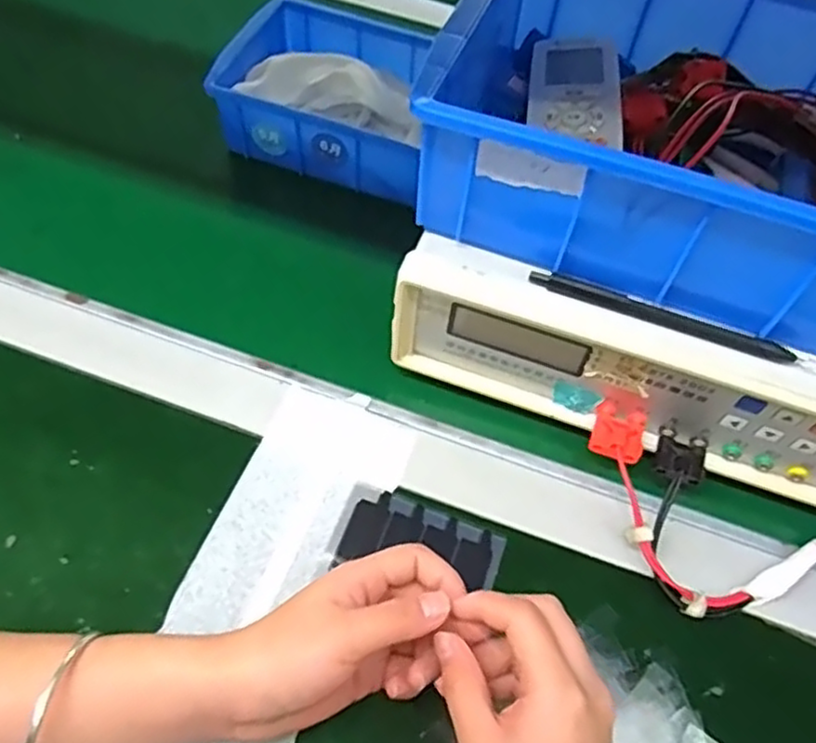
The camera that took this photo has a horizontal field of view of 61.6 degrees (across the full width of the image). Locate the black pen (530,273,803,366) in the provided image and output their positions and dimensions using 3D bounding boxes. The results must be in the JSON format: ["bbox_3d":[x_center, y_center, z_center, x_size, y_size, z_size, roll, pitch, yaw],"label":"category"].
[{"bbox_3d":[0.130,-0.029,0.356,0.135,0.011,0.009,21,60,8],"label":"black pen"}]

